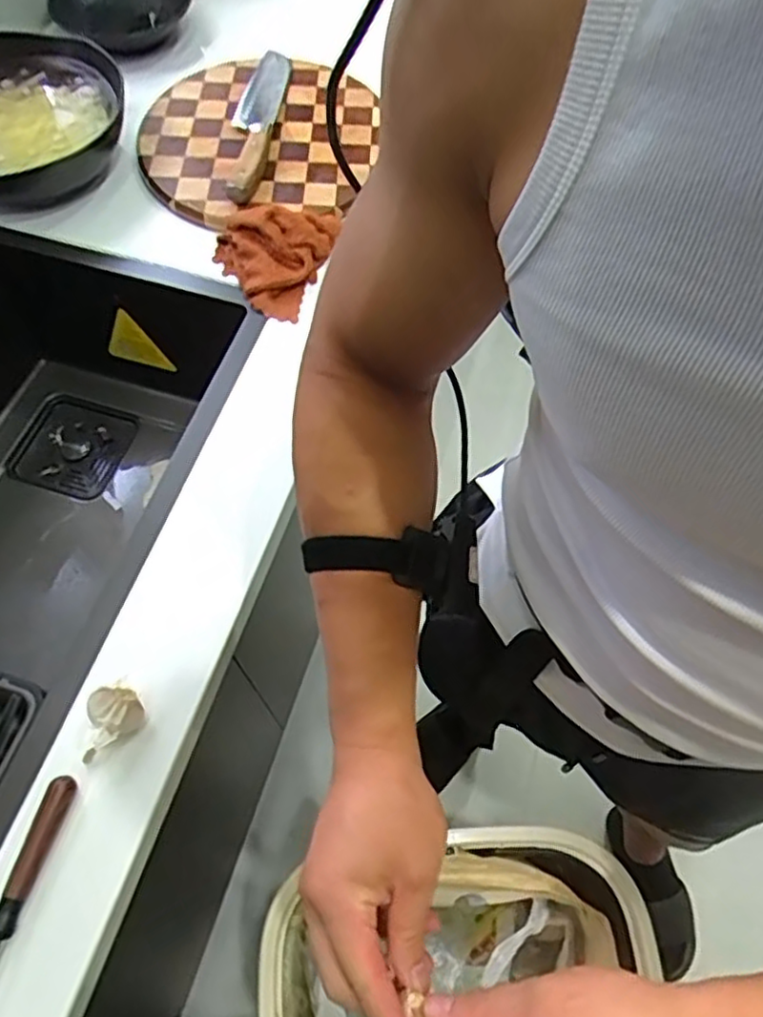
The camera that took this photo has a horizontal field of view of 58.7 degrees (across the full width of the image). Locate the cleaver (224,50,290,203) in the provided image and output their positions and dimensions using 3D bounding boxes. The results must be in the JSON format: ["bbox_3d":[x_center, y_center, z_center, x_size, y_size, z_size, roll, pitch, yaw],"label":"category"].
[{"bbox_3d":[-0.161,-0.492,0.853,0.056,0.026,0.321,6,63,1],"label":"cleaver"}]

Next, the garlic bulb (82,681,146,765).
[{"bbox_3d":[-0.215,0.165,0.532,0.055,0.034,0.038,-29,68,-16],"label":"garlic bulb"}]

